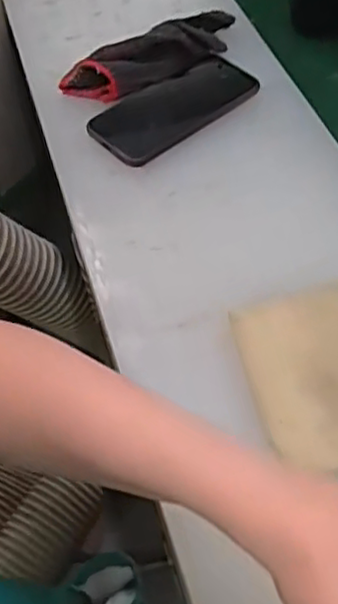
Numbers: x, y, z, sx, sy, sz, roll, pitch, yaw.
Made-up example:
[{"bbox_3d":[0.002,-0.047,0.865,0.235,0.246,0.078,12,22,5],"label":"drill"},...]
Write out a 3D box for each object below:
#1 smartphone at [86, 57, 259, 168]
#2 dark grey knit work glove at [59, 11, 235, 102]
[{"bbox_3d":[0.006,-0.183,0.631,0.156,0.011,0.078,-31,57,-18],"label":"smartphone"},{"bbox_3d":[-0.009,-0.241,0.666,0.190,0.024,0.062,-31,57,-18],"label":"dark grey knit work glove"}]

